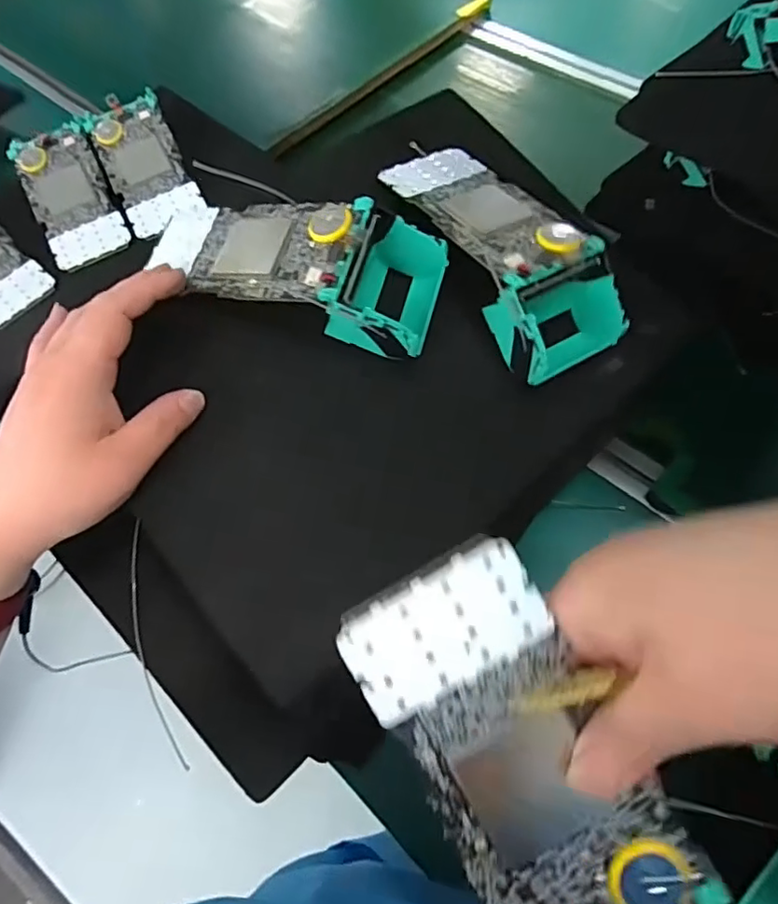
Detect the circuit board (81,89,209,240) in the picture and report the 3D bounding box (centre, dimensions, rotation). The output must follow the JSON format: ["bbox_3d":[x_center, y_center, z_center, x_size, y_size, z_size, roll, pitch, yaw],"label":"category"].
[{"bbox_3d":[-0.222,-0.262,0.514,0.068,0.006,0.137,-27,81,-6],"label":"circuit board"}]

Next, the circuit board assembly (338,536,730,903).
[{"bbox_3d":[0.045,0.102,0.180,0.065,0.012,0.142,-30,87,1],"label":"circuit board assembly"}]

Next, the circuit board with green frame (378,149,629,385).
[{"bbox_3d":[0.067,-0.125,0.351,0.071,0.053,0.166,-29,64,-11],"label":"circuit board with green frame"}]

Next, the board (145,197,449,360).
[{"bbox_3d":[-0.060,-0.111,0.327,0.178,0.048,0.075,16,64,11],"label":"board"}]

